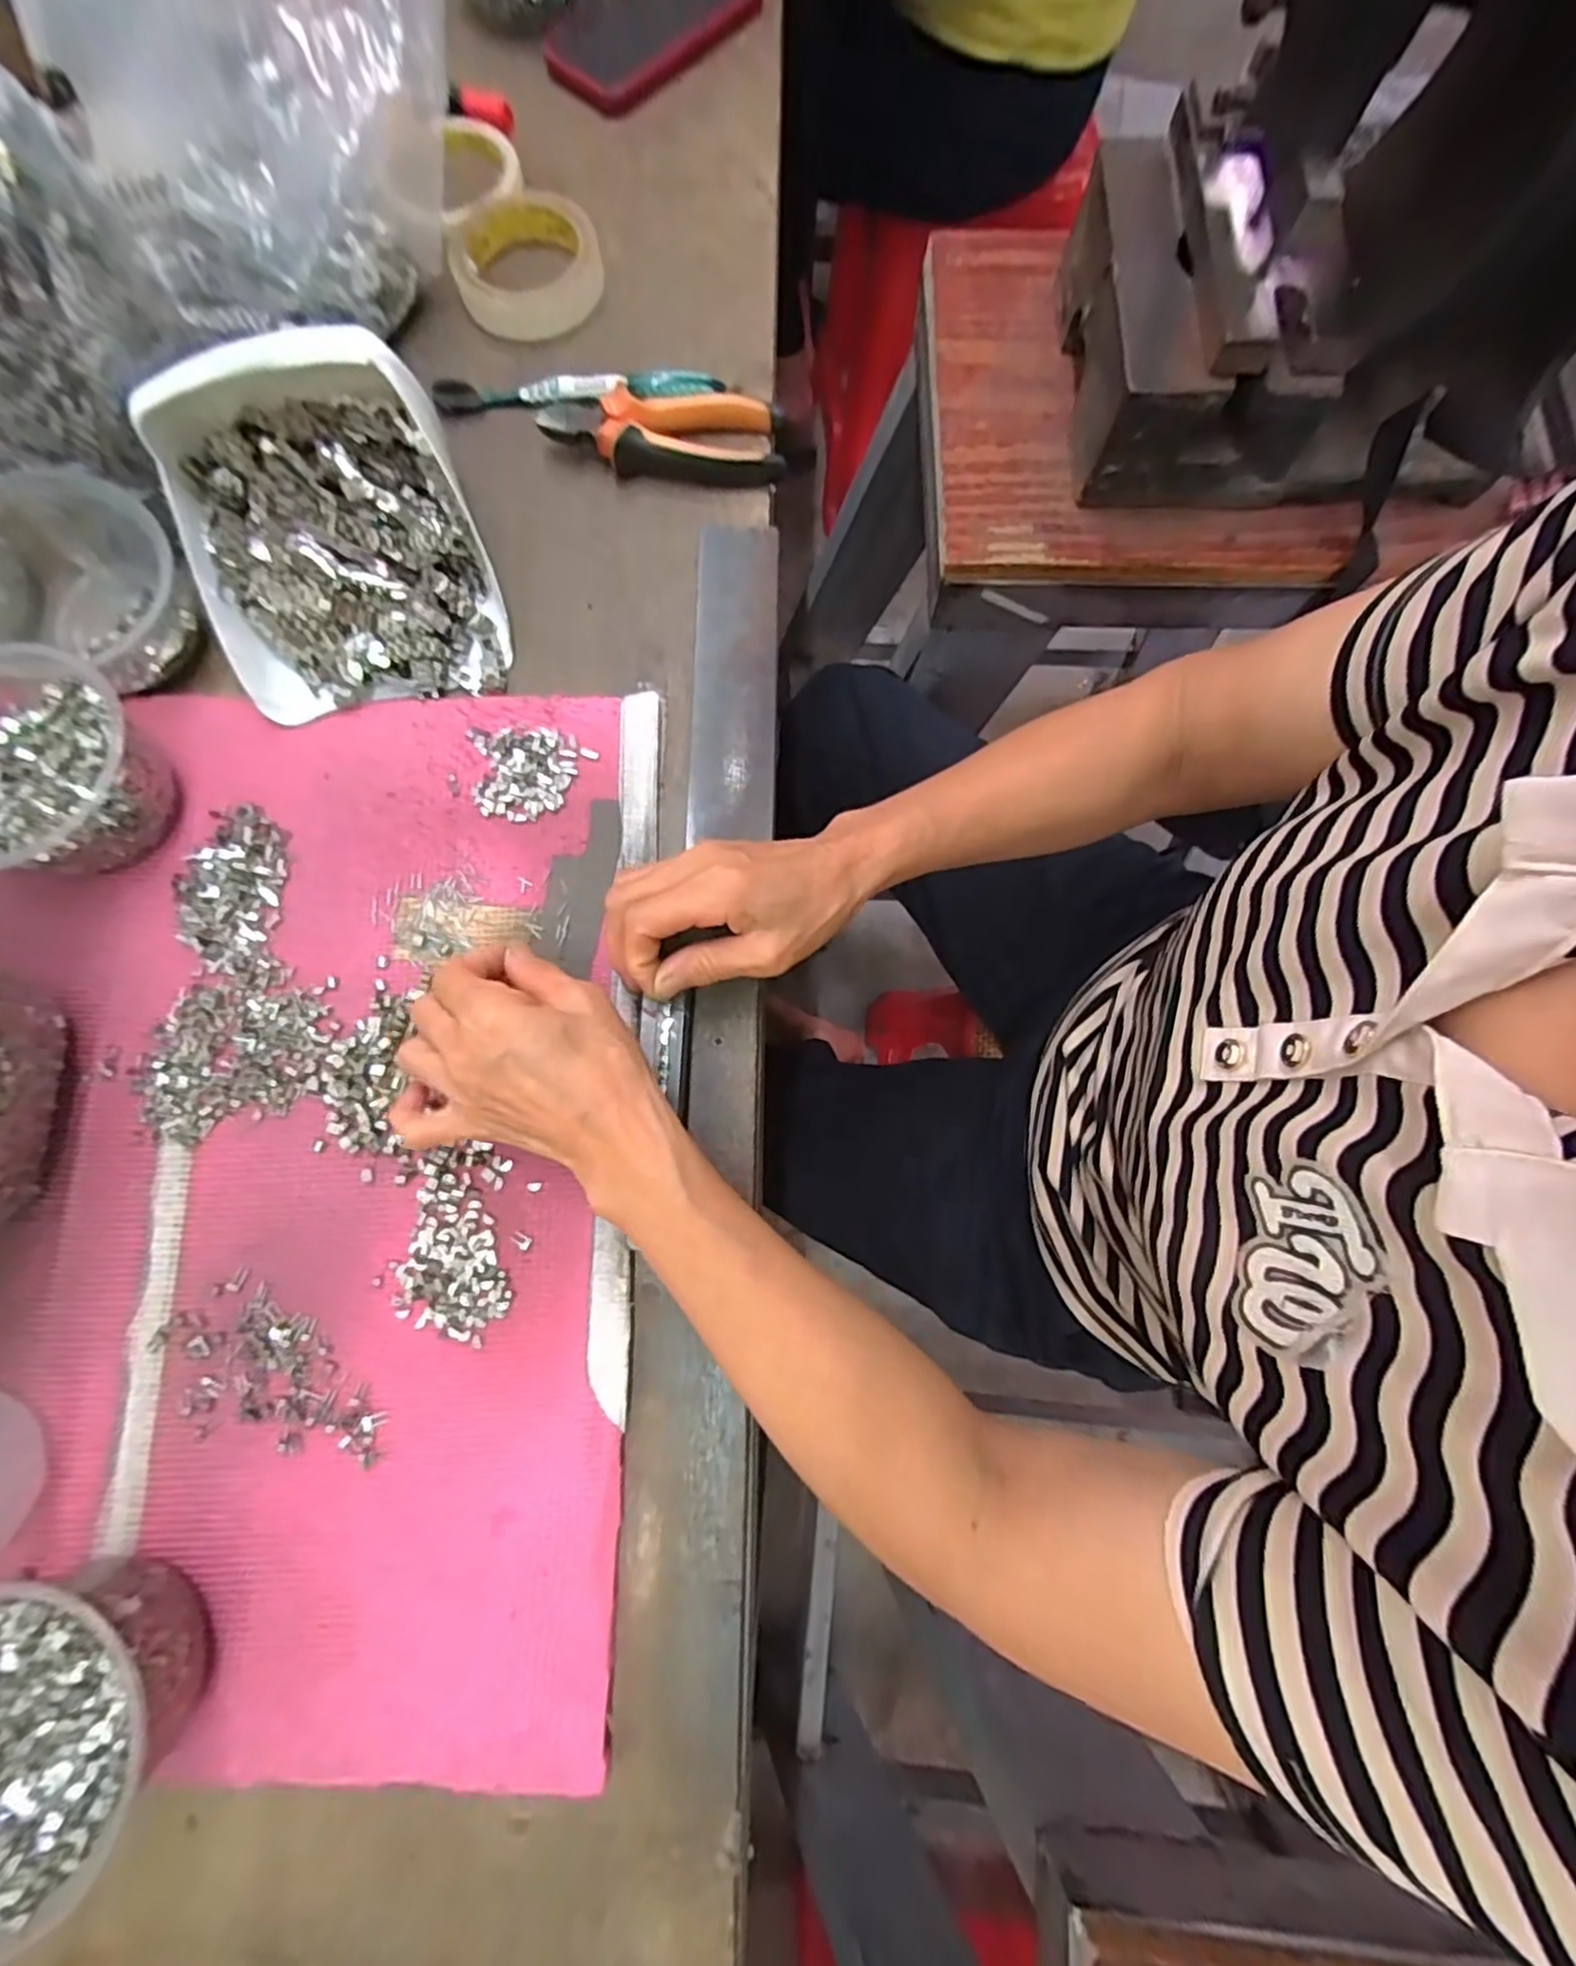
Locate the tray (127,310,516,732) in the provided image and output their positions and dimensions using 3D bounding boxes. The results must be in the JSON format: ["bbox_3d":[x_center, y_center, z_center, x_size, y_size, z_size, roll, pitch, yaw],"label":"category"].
[{"bbox_3d":[-0.258,-0.253,0.388,0.151,0.077,0.171,-16,80,-4],"label":"tray"}]

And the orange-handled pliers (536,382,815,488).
[{"bbox_3d":[-0.070,-0.350,0.448,0.165,0.026,0.057,2,79,-1],"label":"orange-handled pliers"}]

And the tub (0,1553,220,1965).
[{"bbox_3d":[-0.305,0.297,0.285,0.115,0.062,0.109,0,79,-1],"label":"tub"}]

